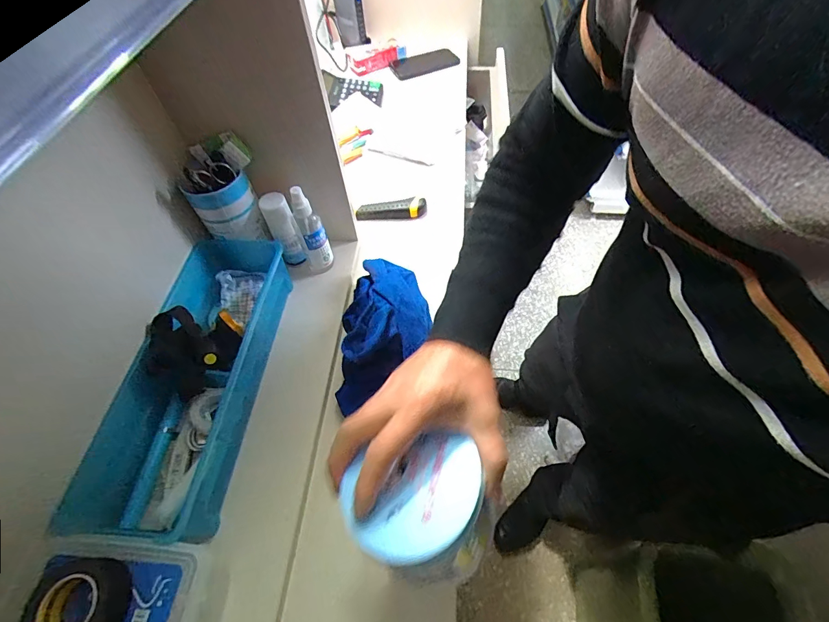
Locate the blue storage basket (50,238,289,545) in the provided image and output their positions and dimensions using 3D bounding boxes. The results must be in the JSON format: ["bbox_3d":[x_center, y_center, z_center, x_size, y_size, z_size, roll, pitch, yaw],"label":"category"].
[{"bbox_3d":[-0.247,0.067,0.452,0.142,0.082,0.348,1,56,4],"label":"blue storage basket"}]

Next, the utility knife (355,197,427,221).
[{"bbox_3d":[-0.039,-0.169,0.655,0.118,0.029,0.022,-11,56,-4],"label":"utility knife"}]

